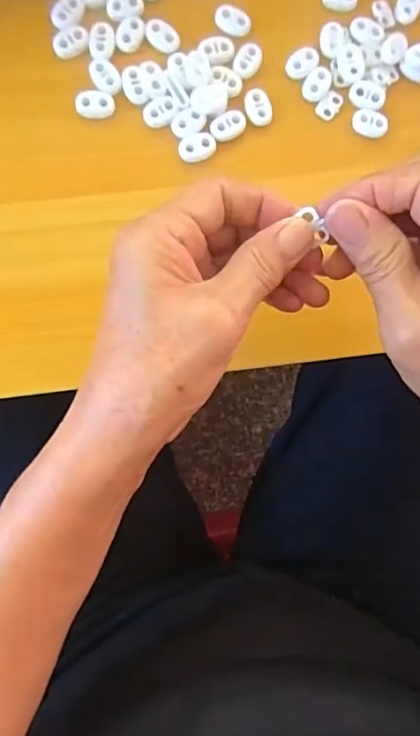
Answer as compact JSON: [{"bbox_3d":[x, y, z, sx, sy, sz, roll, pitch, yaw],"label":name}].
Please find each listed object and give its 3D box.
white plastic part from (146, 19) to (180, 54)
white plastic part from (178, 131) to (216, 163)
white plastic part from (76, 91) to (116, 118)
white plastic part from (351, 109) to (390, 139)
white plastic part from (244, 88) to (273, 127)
[{"bbox_3d":[-0.028,-0.202,0.313,0.023,0.004,0.016,36,83,-2],"label":"white plastic part"},{"bbox_3d":[-0.007,-0.134,0.313,0.023,0.004,0.015,-20,88,-7],"label":"white plastic part"},{"bbox_3d":[-0.068,-0.157,0.307,0.022,0.004,0.016,-4,86,-7],"label":"white plastic part"},{"bbox_3d":[0.101,-0.154,0.326,0.023,0.005,0.016,11,84,-5],"label":"white plastic part"},{"bbox_3d":[0.030,-0.161,0.318,0.016,0.004,0.022,-16,87,-7],"label":"white plastic part"}]

